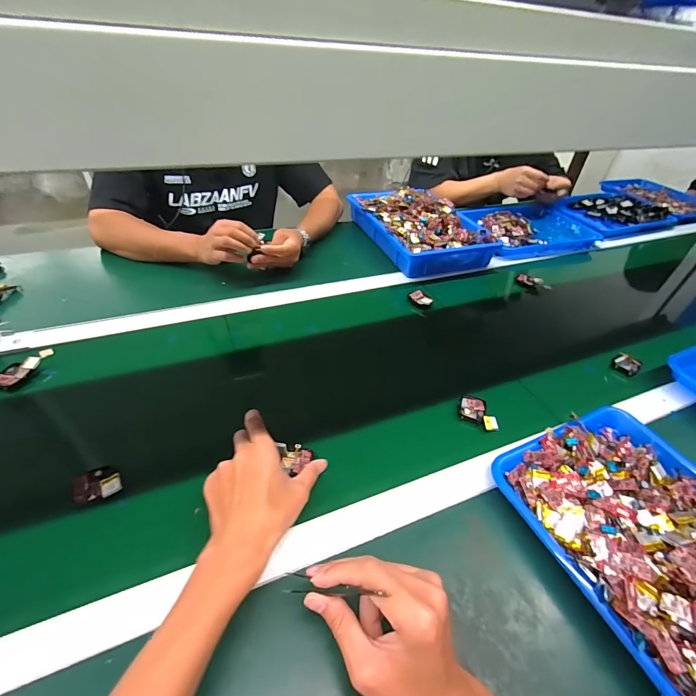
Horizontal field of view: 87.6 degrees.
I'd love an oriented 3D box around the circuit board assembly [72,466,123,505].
[{"bbox_3d":[-0.278,0.152,0.406,0.045,0.019,0.041,-15,47,-22],"label":"circuit board assembly"}]

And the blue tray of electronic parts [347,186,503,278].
[{"bbox_3d":[0.168,-0.309,0.904,0.237,0.083,0.349,-11,44,-22],"label":"blue tray of electronic parts"}]

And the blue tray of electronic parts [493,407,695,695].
[{"bbox_3d":[0.344,0.210,0.370,0.250,0.068,0.329,-15,47,-22],"label":"blue tray of electronic parts"}]

